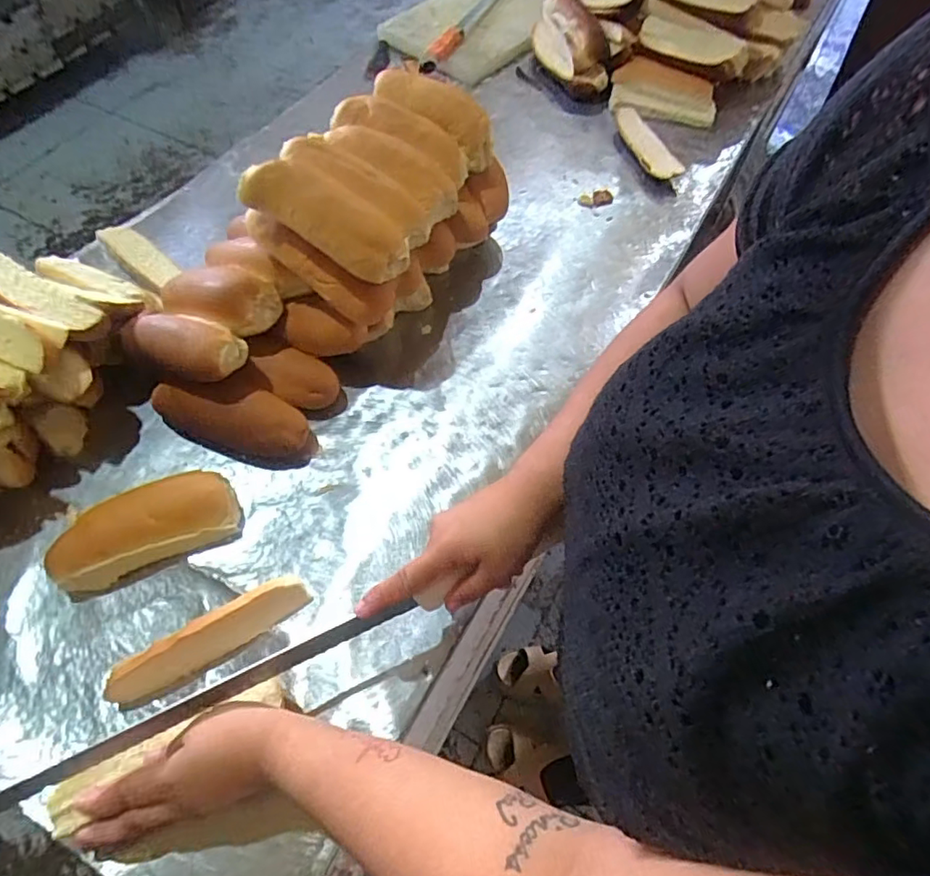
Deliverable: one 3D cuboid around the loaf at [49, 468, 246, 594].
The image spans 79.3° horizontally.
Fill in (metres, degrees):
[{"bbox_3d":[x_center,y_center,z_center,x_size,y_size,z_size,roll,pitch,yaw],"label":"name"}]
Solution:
[{"bbox_3d":[-0.271,0.074,0.476,0.142,0.037,0.059,-23,63,-13],"label":"loaf"}]

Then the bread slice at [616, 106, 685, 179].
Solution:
[{"bbox_3d":[0.246,-0.409,0.774,0.042,0.013,0.150,-18,62,-11],"label":"bread slice"}]

